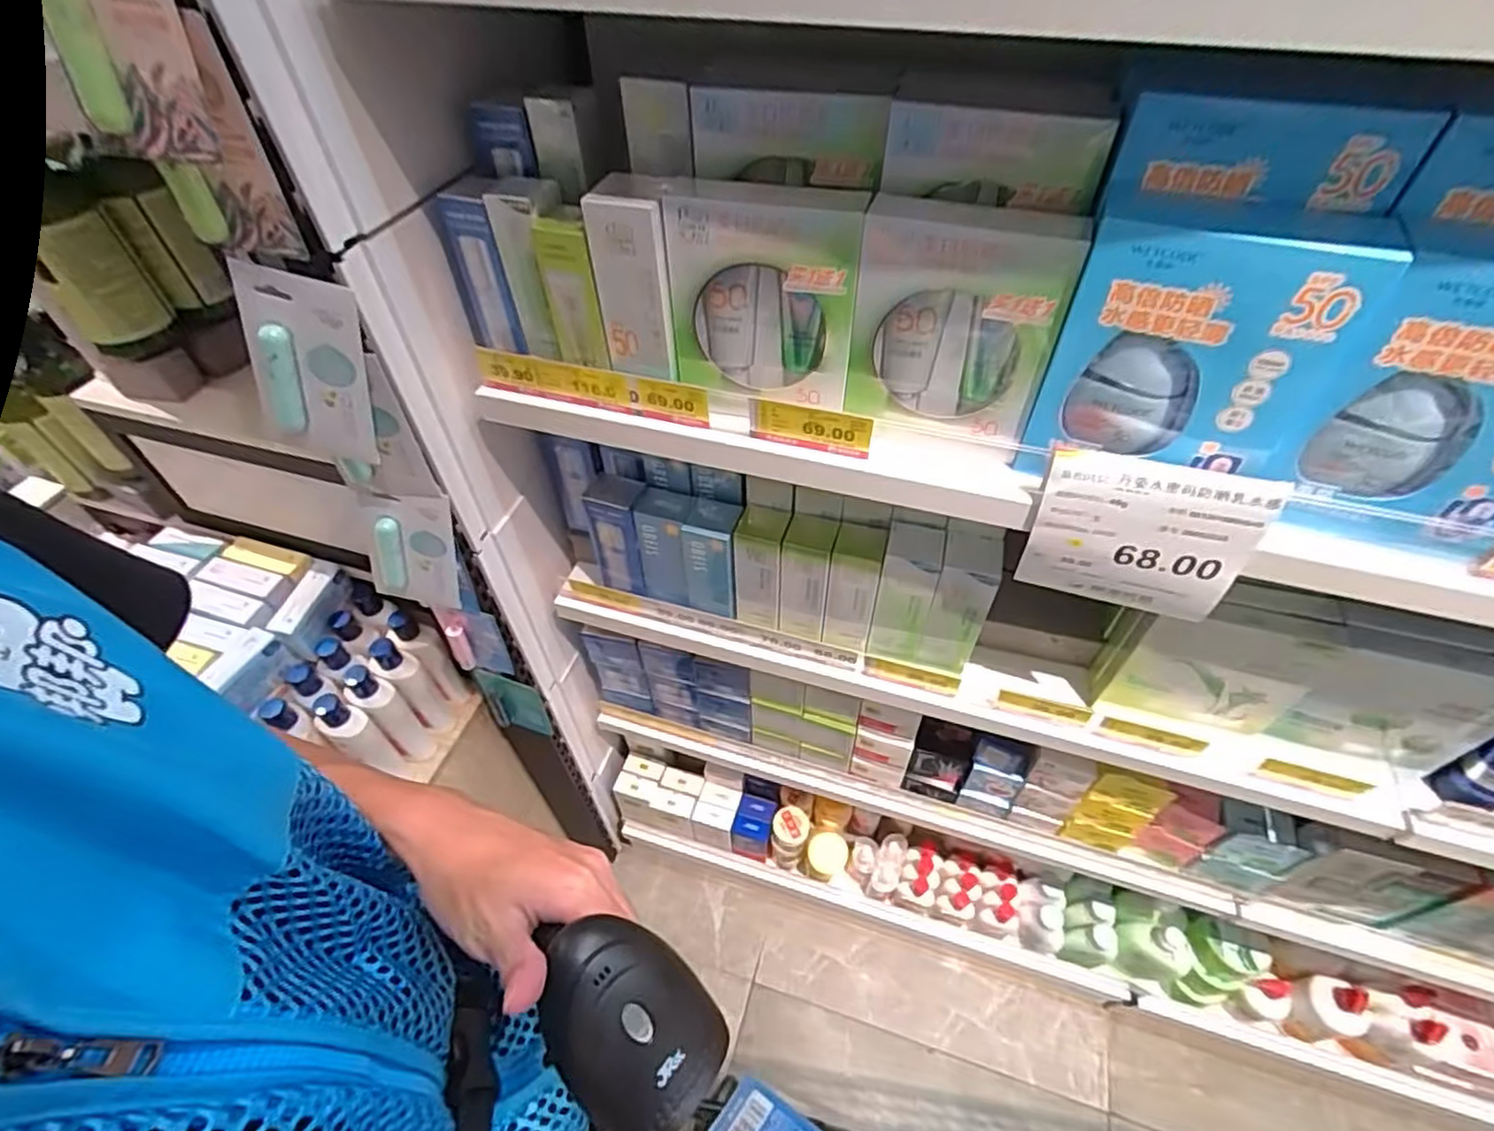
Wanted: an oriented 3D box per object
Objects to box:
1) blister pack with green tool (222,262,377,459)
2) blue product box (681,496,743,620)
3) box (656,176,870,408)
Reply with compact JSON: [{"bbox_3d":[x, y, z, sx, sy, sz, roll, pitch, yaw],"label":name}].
[{"bbox_3d":[-0.316,-0.137,0.488,0.079,0.138,0.016,7,37,-9],"label":"blister pack with green tool"},{"bbox_3d":[-0.036,-0.010,0.736,0.054,0.127,0.057,9,50,9],"label":"blue product box"},{"bbox_3d":[0.011,-0.198,0.500,0.134,0.144,0.051,4,50,5],"label":"box"}]

